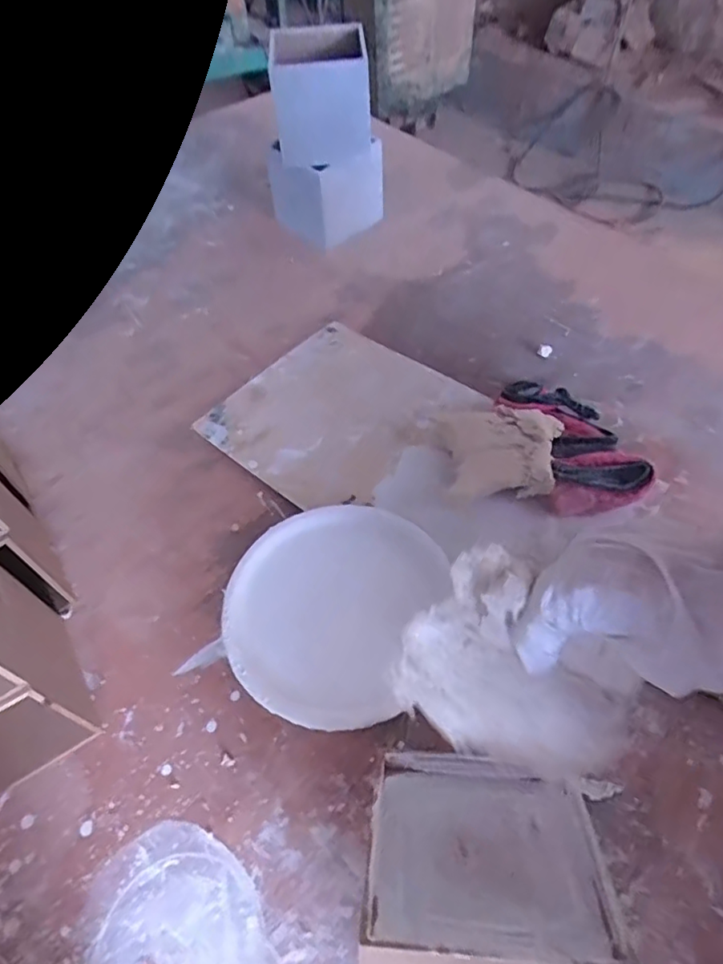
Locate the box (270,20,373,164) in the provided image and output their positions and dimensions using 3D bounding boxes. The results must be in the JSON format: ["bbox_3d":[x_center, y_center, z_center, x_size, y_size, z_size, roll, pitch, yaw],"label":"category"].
[{"bbox_3d":[-0.049,-0.492,0.729,0.117,0.108,0.124,-4,53,0],"label":"box"}]

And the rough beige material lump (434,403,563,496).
[{"bbox_3d":[0.132,-0.028,0.542,0.110,0.049,0.101,-1,53,2],"label":"rough beige material lump"}]

